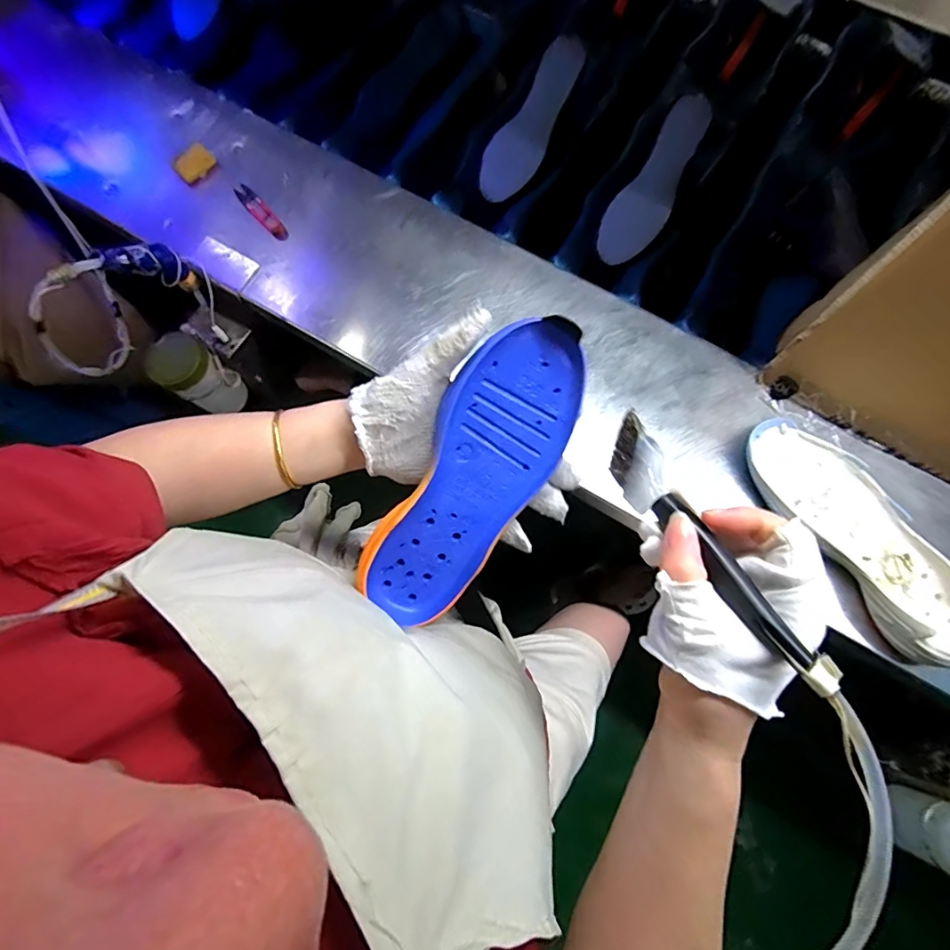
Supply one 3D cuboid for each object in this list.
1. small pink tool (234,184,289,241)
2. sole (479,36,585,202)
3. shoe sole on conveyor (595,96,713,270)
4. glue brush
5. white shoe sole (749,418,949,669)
[{"bbox_3d":[-0.279,-0.343,0.644,0.022,0.012,0.111,-40,79,-12],"label":"small pink tool"},{"bbox_3d":[0.079,-0.491,0.690,0.070,0.011,0.219,30,103,-12],"label":"sole"},{"bbox_3d":[0.242,-0.389,0.660,0.072,0.019,0.214,32,106,9],"label":"shoe sole on conveyor"},{"bbox_3d":[0.119,0.035,0.256,0.022,0.028,0.158,-25,55,-9],"label":"glue brush"},{"bbox_3d":[0.399,0.060,0.518,0.102,0.043,0.274,-35,78,-11],"label":"white shoe sole"}]

